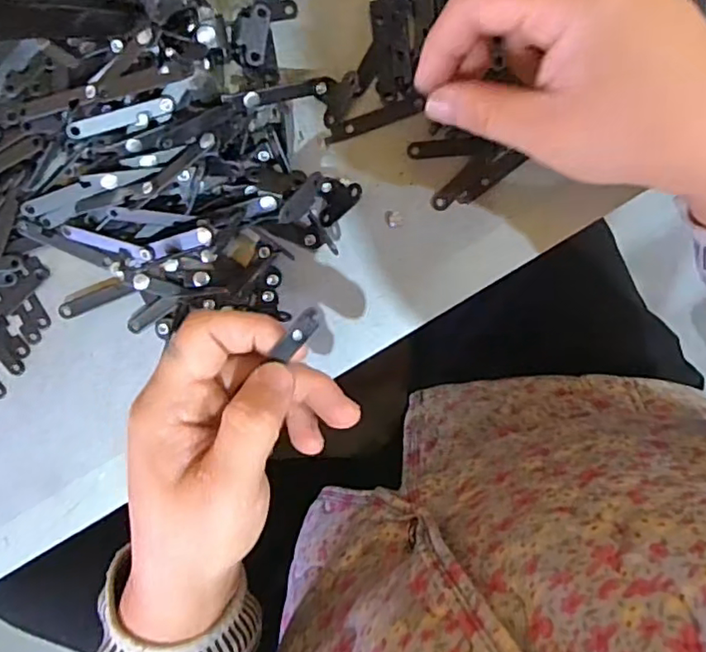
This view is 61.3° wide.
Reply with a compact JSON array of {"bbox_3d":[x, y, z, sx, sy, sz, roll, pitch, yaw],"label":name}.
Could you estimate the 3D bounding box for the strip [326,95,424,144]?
[{"bbox_3d":[0.010,-0.104,0.302,0.050,0.004,0.009,-20,95,5],"label":"strip"}]

